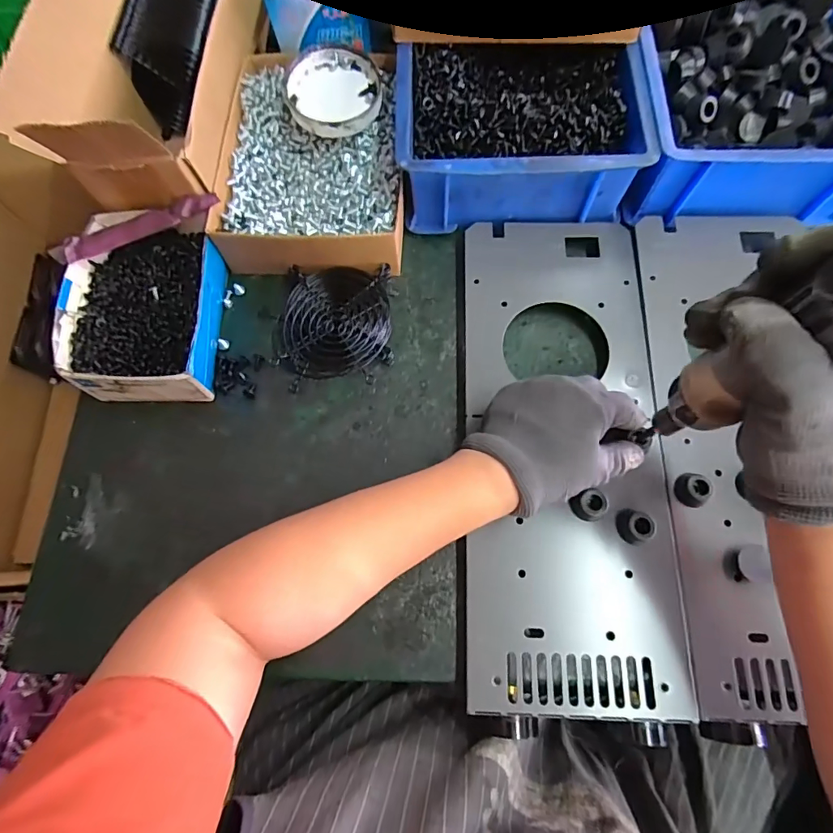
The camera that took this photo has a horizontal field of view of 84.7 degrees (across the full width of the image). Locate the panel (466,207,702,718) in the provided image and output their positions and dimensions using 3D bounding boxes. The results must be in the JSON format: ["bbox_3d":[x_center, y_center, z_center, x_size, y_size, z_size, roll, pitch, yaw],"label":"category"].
[{"bbox_3d":[0.114,0.010,0.355,0.150,0.014,0.384,1,72,3],"label":"panel"}]

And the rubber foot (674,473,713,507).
[{"bbox_3d":[0.204,0.053,0.336,0.022,0.011,0.024,-1,73,2],"label":"rubber foot"}]

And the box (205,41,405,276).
[{"bbox_3d":[-0.088,-0.236,0.428,0.162,0.062,0.223,2,73,3],"label":"box"}]

